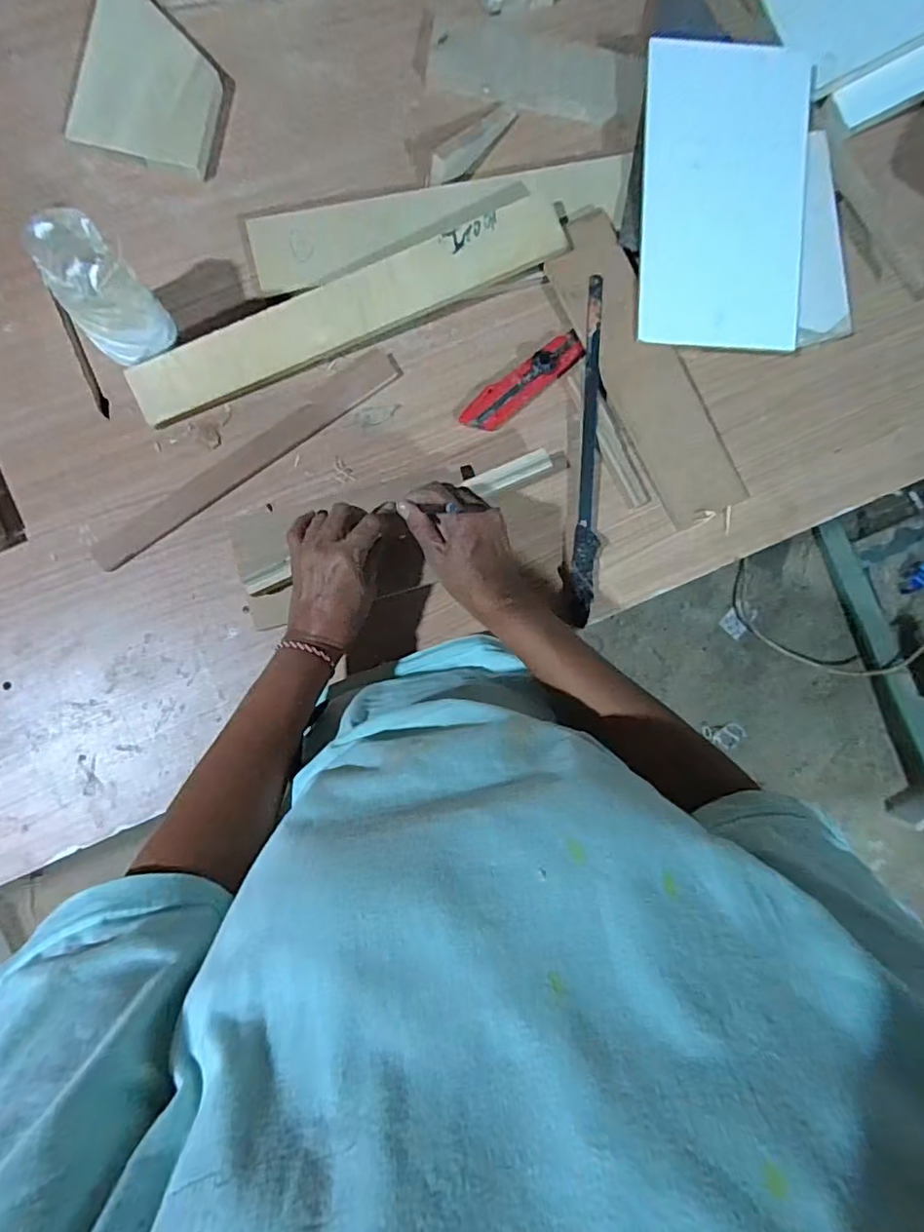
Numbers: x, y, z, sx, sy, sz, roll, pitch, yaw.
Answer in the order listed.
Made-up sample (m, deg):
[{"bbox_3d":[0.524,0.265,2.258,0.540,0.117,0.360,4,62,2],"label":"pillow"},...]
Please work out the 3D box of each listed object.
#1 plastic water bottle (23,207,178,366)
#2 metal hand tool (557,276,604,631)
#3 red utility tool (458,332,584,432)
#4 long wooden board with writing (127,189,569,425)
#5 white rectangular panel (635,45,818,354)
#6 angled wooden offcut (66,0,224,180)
[{"bbox_3d":[-0.283,-0.254,0.452,0.060,0.106,0.065,0,88,-4],"label":"plastic water bottle"},{"bbox_3d":[0.117,-0.151,0.517,0.031,0.021,0.301,6,88,-4],"label":"metal hand tool"},{"bbox_3d":[0.058,-0.216,0.523,0.129,0.018,0.031,-39,91,-5],"label":"red utility tool"},{"bbox_3d":[-0.095,-0.271,0.497,0.397,0.017,0.061,-26,110,0],"label":"long wooden board with writing"},{"bbox_3d":[0.236,-0.375,0.507,0.148,0.012,0.252,2,95,-4],"label":"white rectangular panel"},{"bbox_3d":[-0.277,-0.483,0.506,0.120,0.023,0.148,13,87,-4],"label":"angled wooden offcut"}]

